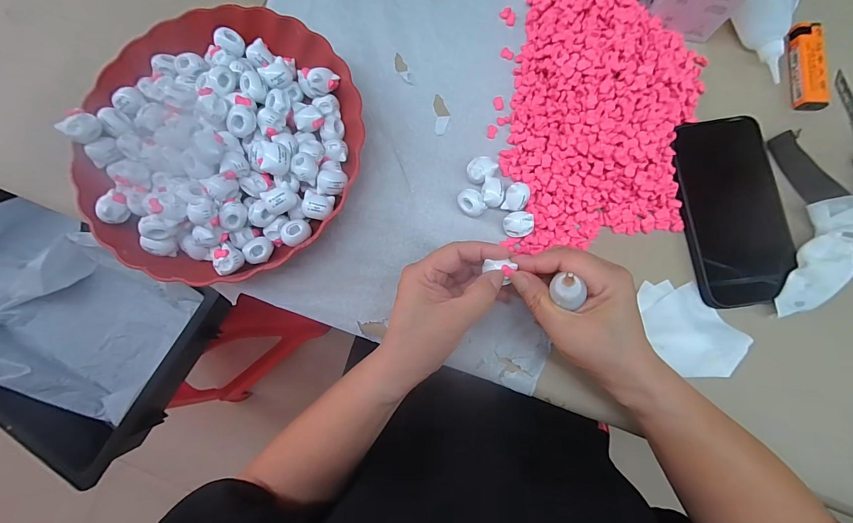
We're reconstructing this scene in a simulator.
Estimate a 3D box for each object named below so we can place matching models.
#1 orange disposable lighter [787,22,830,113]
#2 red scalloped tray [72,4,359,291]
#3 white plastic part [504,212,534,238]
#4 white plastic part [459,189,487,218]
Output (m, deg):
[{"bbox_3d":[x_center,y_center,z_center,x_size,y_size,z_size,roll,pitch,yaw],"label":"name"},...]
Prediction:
[{"bbox_3d":[0.349,-0.180,0.326,0.022,0.010,0.085,3,82,2],"label":"orange disposable lighter"},{"bbox_3d":[-0.178,-0.103,0.316,0.244,0.059,0.242,27,83,6],"label":"red scalloped tray"},{"bbox_3d":[0.079,-0.032,0.311,0.025,0.014,0.019,2,82,2],"label":"white plastic part"},{"bbox_3d":[0.040,-0.052,0.320,0.019,0.019,0.025,-40,82,-4],"label":"white plastic part"}]

